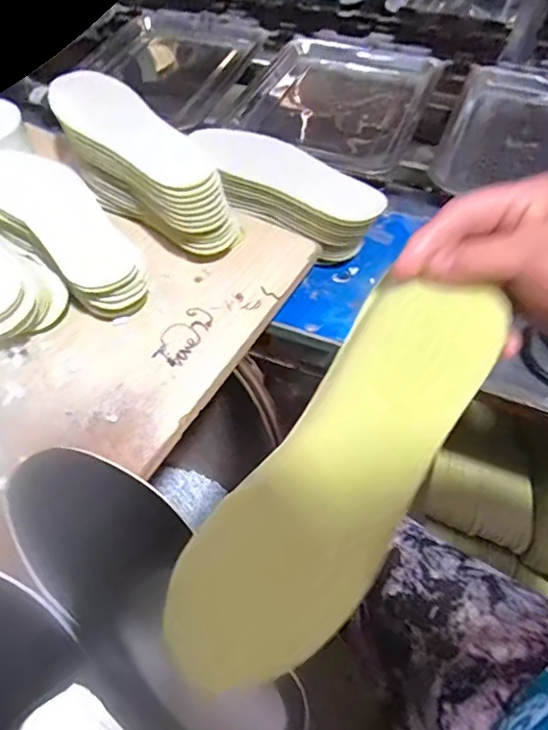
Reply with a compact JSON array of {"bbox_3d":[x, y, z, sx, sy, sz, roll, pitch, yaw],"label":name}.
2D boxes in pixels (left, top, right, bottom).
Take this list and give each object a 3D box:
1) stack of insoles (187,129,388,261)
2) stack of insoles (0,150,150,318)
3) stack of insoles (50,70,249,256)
[{"bbox_3d":[0.011,-0.212,0.648,0.254,0.067,0.101,35,60,24],"label":"stack of insoles"},{"bbox_3d":[-0.228,-0.135,0.571,0.098,0.071,0.256,-32,58,-22],"label":"stack of insoles"},{"bbox_3d":[-0.141,-0.218,0.592,0.089,0.088,0.250,-36,73,-24],"label":"stack of insoles"}]

